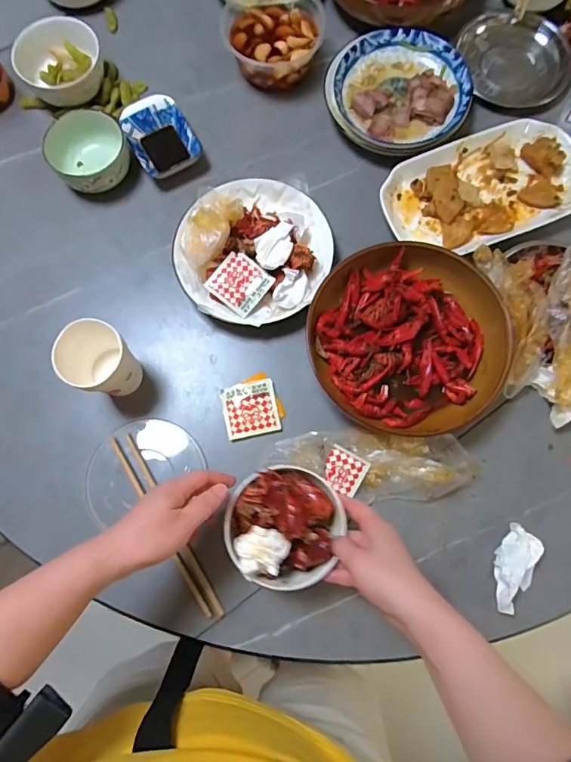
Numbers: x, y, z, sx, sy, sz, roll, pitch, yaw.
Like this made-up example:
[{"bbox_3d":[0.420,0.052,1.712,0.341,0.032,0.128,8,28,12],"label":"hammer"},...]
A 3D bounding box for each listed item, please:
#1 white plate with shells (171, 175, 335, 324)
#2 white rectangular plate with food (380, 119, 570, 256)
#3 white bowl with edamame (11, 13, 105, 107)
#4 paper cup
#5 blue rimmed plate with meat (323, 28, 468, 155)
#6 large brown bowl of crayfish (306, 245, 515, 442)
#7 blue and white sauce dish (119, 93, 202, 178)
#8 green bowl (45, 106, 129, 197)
[{"bbox_3d":[-0.040,-0.166,0.576,0.188,0.069,0.193,0,77,0],"label":"white plate with shells"},{"bbox_3d":[0.264,-0.254,0.608,0.258,0.033,0.154,-25,79,-6],"label":"white rectangular plate with food"},{"bbox_3d":[-0.316,-0.449,0.644,0.110,0.055,0.110,0,77,0],"label":"white bowl with edamame"},{"bbox_3d":[-0.208,-0.018,0.532,0.074,0.113,0.071,0,77,0],"label":"paper cup"},{"bbox_3d":[0.158,-0.403,0.633,0.189,0.035,0.169,31,79,7],"label":"blue rimmed plate with meat"},{"bbox_3d":[0.144,-0.046,0.548,0.217,0.061,0.229,0,77,0],"label":"large brown bowl of crayfish"},{"bbox_3d":[-0.173,-0.336,0.633,0.084,0.027,0.112,-31,79,-7],"label":"blue and white sauce dish"},{"bbox_3d":[-0.263,-0.305,0.621,0.100,0.048,0.106,0,77,0],"label":"green bowl"}]

